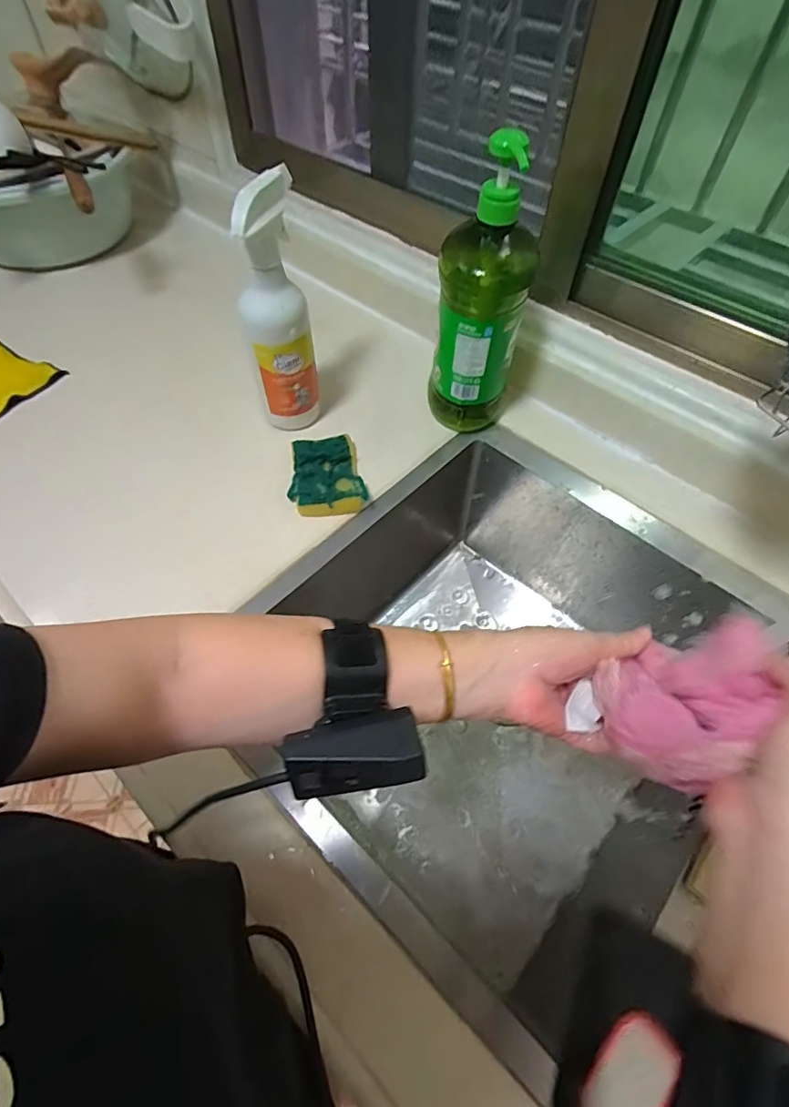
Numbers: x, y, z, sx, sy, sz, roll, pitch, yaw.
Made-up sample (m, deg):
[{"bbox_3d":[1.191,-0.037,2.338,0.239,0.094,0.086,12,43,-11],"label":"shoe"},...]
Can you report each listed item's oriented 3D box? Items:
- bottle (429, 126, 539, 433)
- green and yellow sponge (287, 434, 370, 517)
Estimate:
[{"bbox_3d":[0.088,-0.251,0.515,0.085,0.268,0.085,8,57,4],"label":"bottle"},{"bbox_3d":[-0.074,-0.081,0.546,0.075,0.026,0.092,-10,57,-8],"label":"green and yellow sponge"}]

